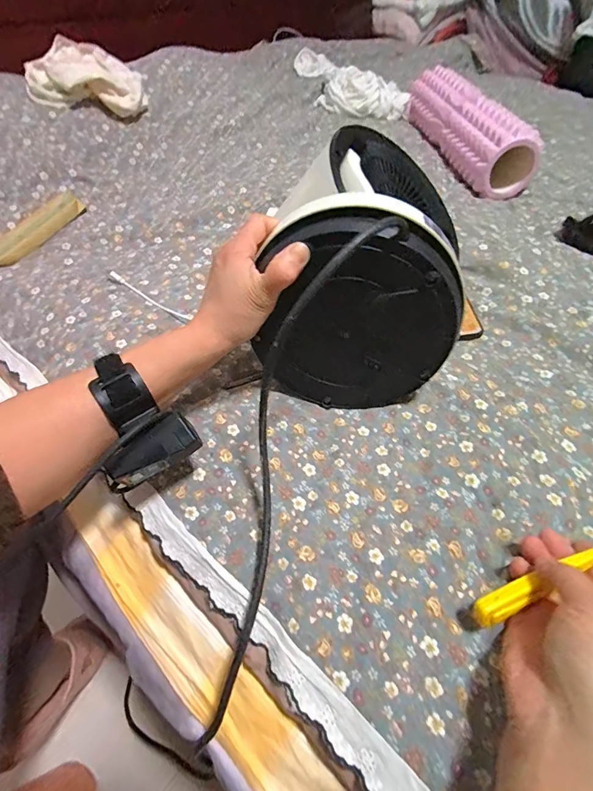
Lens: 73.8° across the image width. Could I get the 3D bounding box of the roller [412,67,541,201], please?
[{"bbox_3d":[0.351,-0.571,0.837,0.102,0.107,0.419,-8,50,-8],"label":"roller"}]

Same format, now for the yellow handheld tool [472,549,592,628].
[{"bbox_3d":[0.167,0.124,0.264,0.110,0.009,0.016,-19,54,-11],"label":"yellow handheld tool"}]

